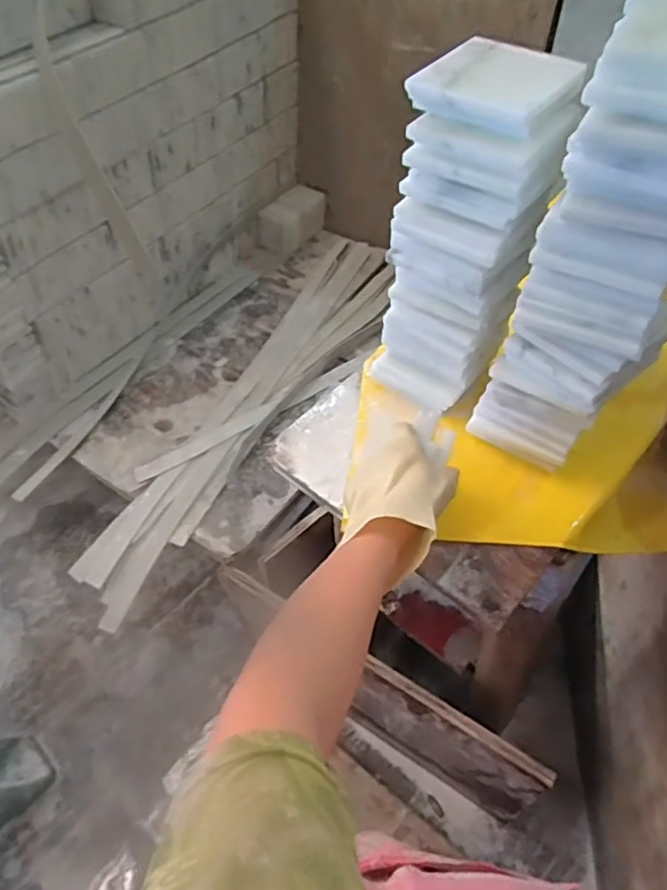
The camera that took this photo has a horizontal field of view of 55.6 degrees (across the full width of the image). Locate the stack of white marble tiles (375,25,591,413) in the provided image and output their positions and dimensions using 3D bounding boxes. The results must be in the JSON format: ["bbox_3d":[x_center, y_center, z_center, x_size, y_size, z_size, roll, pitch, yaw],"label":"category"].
[{"bbox_3d":[0.115,-0.172,0.591,0.121,0.338,0.091,22,52,12],"label":"stack of white marble tiles"}]

